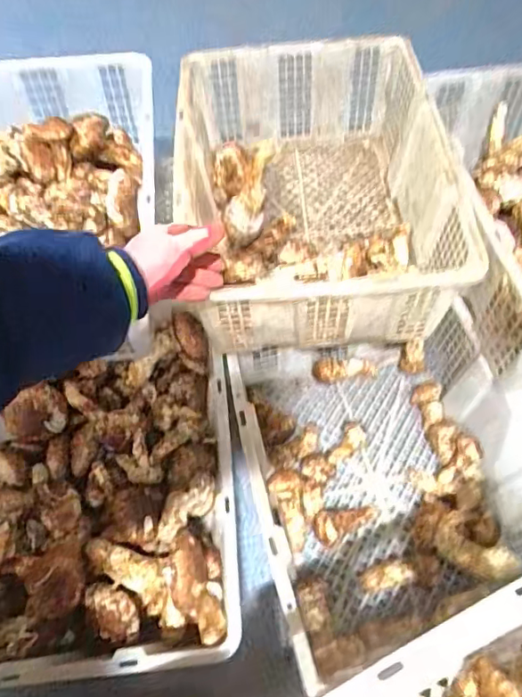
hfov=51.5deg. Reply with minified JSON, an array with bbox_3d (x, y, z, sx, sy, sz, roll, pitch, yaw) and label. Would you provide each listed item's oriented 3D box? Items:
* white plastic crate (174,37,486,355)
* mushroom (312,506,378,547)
[{"bbox_3d":[0.069,-0.231,0.776,0.344,0.178,0.474,-2,59,-1],"label":"white plastic crate"},{"bbox_3d":[0.118,0.240,0.744,0.104,0.034,0.049,-7,57,-25],"label":"mushroom"}]

